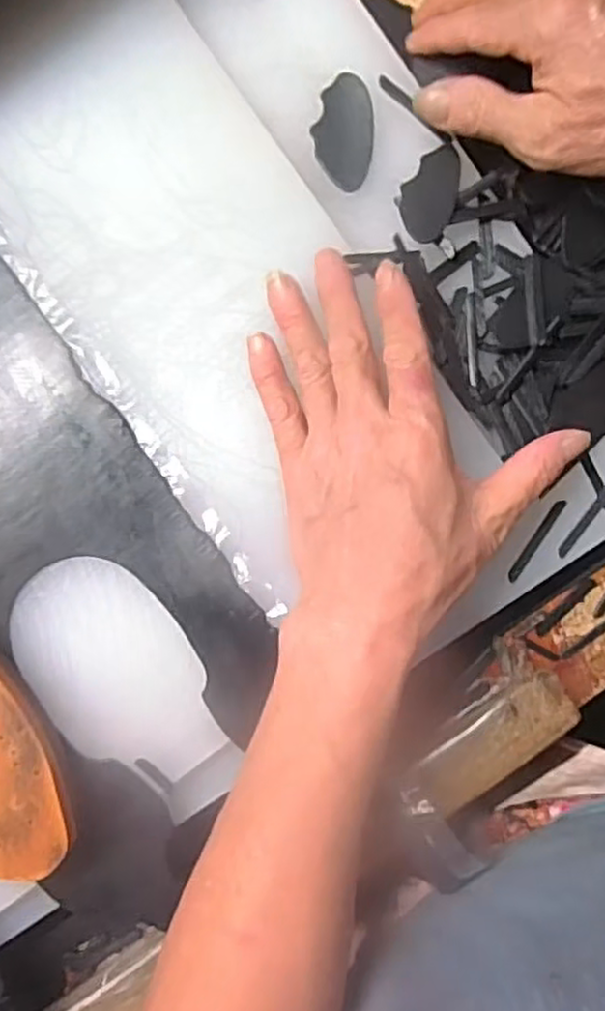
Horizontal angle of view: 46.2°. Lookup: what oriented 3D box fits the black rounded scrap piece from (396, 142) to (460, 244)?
[{"bbox_3d":[0.064,-0.159,0.357,0.027,0.006,0.052,16,89,-1],"label":"black rounded scrap piece"}]

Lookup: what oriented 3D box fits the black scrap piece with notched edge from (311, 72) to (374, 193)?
[{"bbox_3d":[0.021,-0.190,0.360,0.029,0.004,0.058,1,89,-1],"label":"black scrap piece with notched edge"}]

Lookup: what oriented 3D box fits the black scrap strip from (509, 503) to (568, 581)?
[{"bbox_3d":[0.119,0.018,0.361,0.007,0.005,0.048,33,89,-1],"label":"black scrap strip"}]

